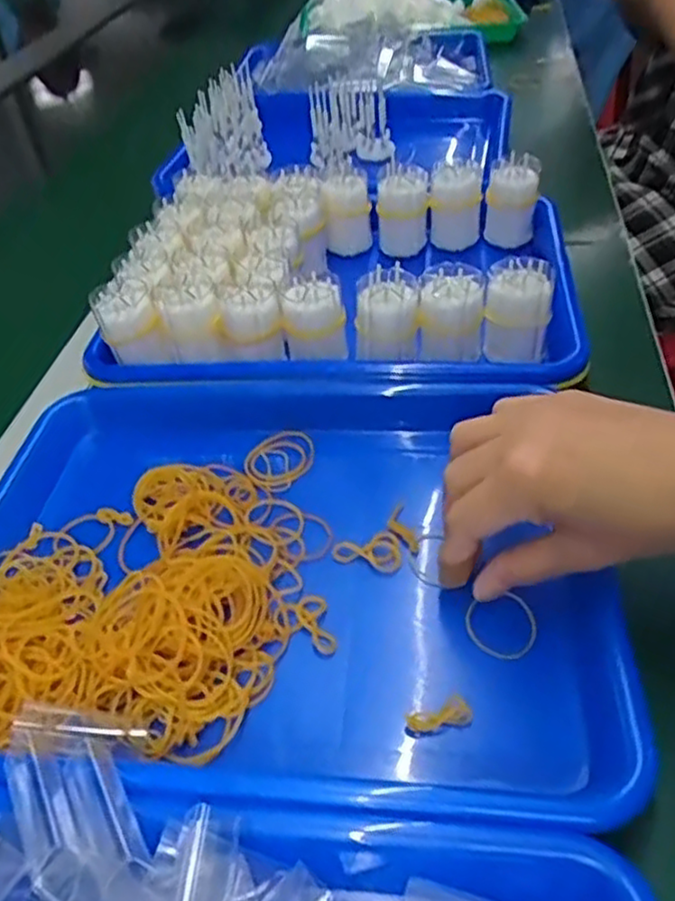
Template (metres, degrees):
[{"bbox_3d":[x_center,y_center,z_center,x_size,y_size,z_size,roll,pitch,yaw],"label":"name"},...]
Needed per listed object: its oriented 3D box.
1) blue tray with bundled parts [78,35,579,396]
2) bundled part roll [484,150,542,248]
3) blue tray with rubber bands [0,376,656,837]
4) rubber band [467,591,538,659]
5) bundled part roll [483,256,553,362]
[{"bbox_3d":[0.005,-0.196,0.597,0.328,0.074,0.441,-2,43,4],"label":"blue tray with bundled parts"},{"bbox_3d":[0.141,-0.205,0.582,0.040,0.069,0.034,1,44,9],"label":"bundled part roll"},{"bbox_3d":[-0.035,0.058,0.370,0.328,0.044,0.243,-1,44,6],"label":"blue tray with rubber bands"},{"bbox_3d":[0.079,0.084,0.338,0.032,0.004,0.030,-12,50,7],"label":"rubber band"},{"bbox_3d":[0.114,-0.091,0.454,0.041,0.048,0.041,3,44,10],"label":"bundled part roll"}]

